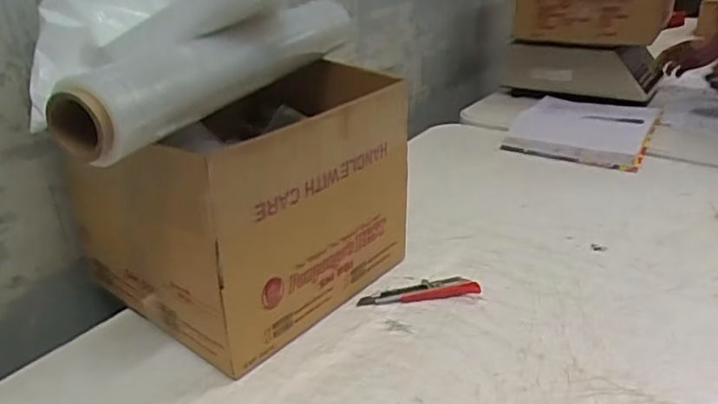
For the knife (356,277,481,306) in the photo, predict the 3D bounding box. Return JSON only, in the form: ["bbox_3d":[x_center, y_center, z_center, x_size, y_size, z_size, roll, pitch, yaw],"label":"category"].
[{"bbox_3d":[0.088,0.130,0.843,0.176,0.021,0.032,-5,26,-6],"label":"knife"}]

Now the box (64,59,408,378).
[{"bbox_3d":[-0.150,-0.012,0.825,0.322,0.289,0.359,19,33,36],"label":"box"}]

